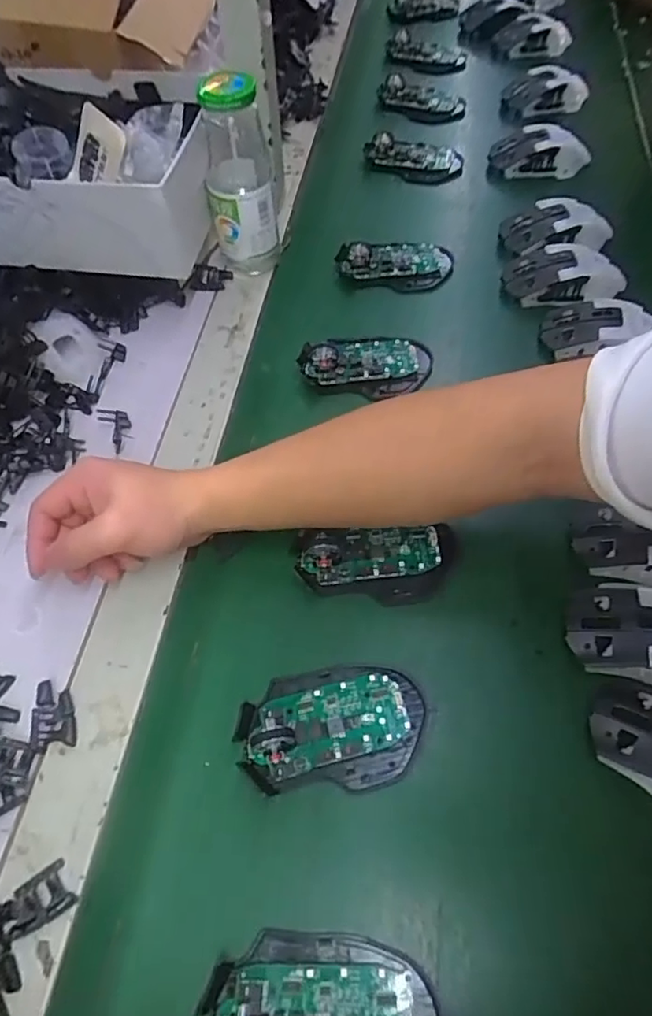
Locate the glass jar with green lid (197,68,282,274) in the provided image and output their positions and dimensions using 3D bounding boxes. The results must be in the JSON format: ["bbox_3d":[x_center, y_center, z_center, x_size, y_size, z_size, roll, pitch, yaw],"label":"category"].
[{"bbox_3d":[-0.084,-0.316,0.565,0.062,0.168,0.076,-7,58,-2],"label":"glass jar with green lid"}]

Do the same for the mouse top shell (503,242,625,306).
[{"bbox_3d":[0.232,-0.225,0.570,0.118,0.039,0.062,3,58,5],"label":"mouse top shell"}]

